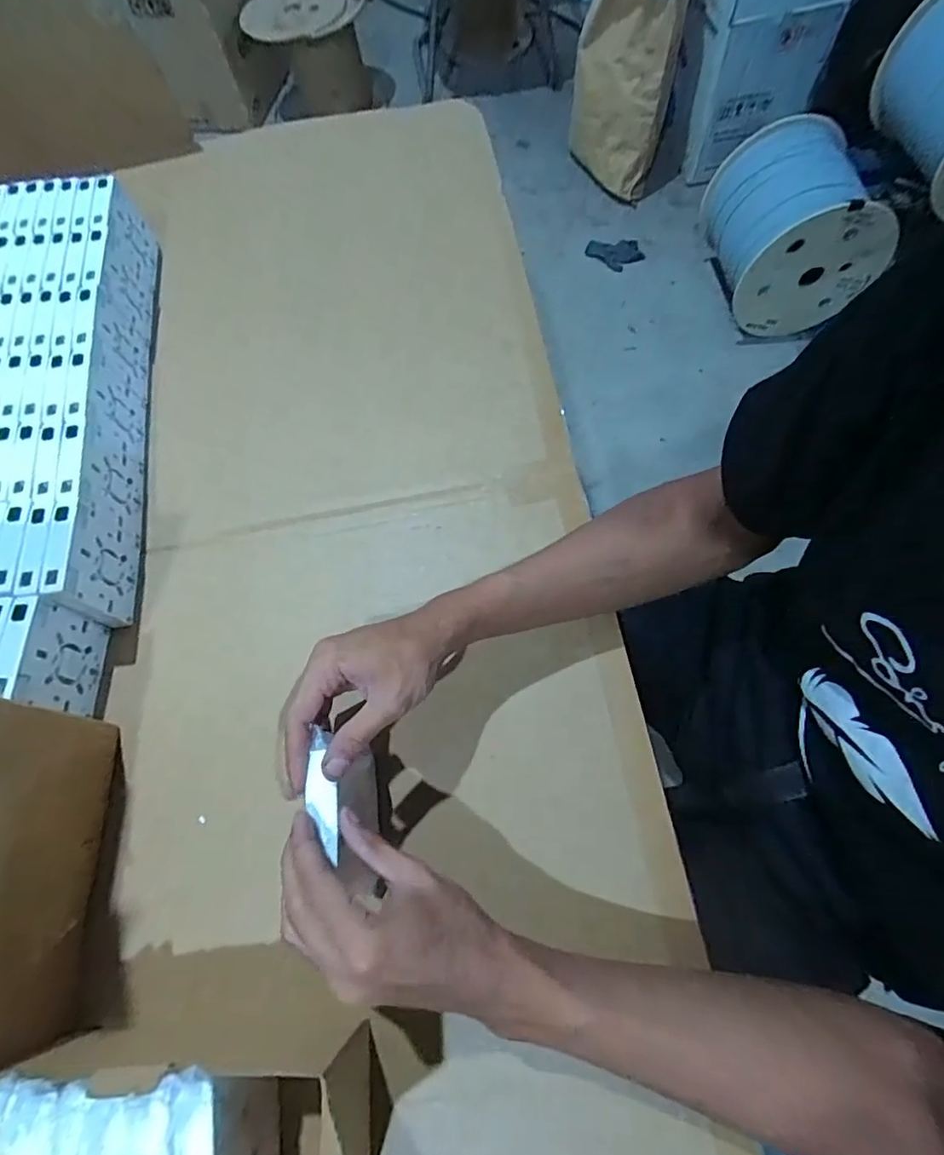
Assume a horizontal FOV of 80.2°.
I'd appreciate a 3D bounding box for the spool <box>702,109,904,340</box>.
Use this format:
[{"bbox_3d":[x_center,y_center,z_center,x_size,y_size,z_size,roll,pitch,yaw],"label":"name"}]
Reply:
[{"bbox_3d":[0.794,-0.881,1.404,0.365,0.334,0.365,-3,67,-1],"label":"spool"}]

